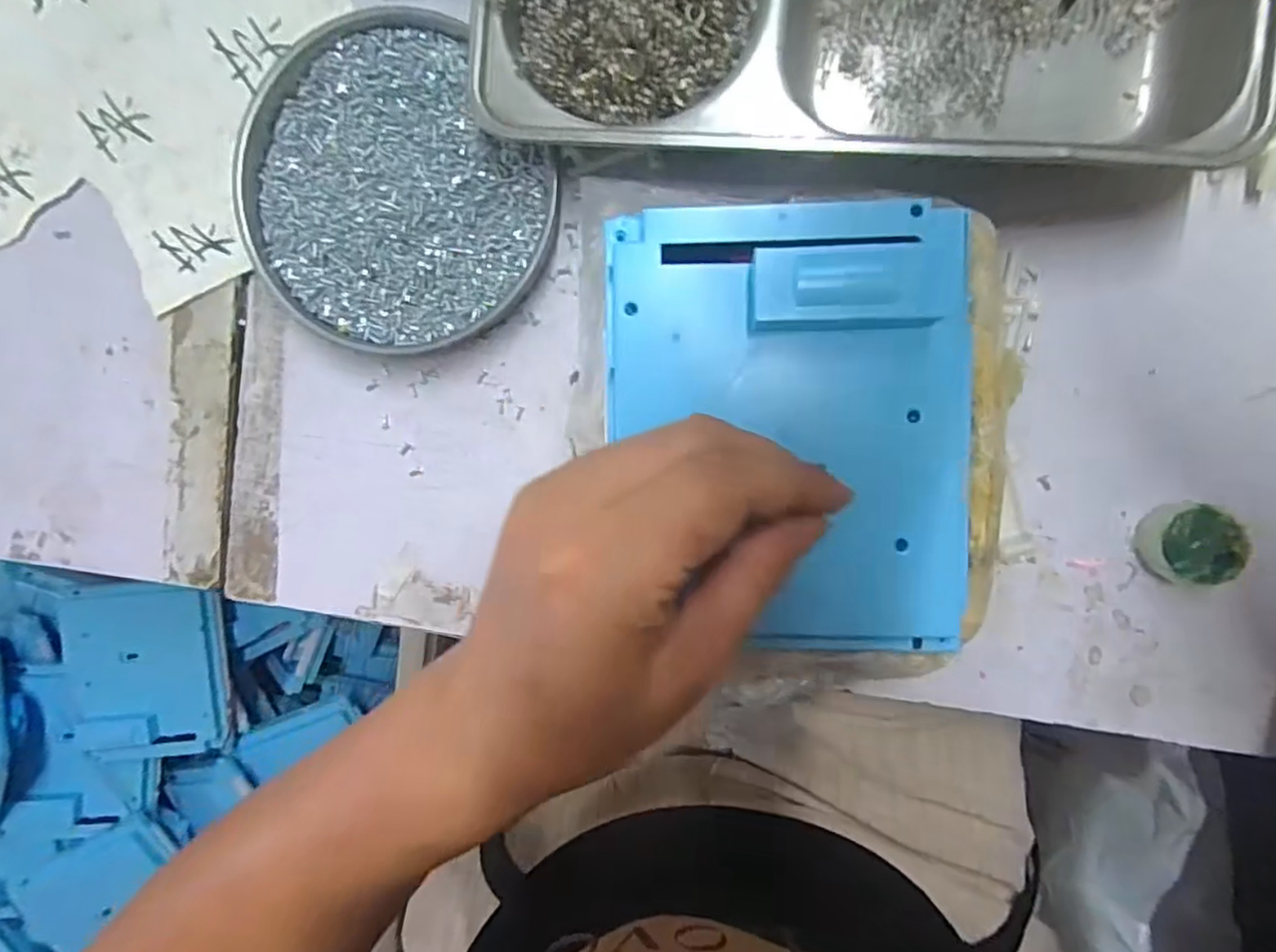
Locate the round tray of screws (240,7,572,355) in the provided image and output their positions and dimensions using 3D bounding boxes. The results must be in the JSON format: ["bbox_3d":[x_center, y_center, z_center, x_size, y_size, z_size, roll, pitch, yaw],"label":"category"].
[{"bbox_3d":[-0.107,-0.120,0.287,0.128,0.019,0.130,1,95,7],"label":"round tray of screws"}]

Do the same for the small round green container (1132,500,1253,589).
[{"bbox_3d":[0.223,0.027,0.266,0.033,0.018,0.030,1,95,7],"label":"small round green container"}]

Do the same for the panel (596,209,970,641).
[{"bbox_3d":[0.052,-0.014,0.229,0.125,0.022,0.156,1,98,7],"label":"panel"}]

